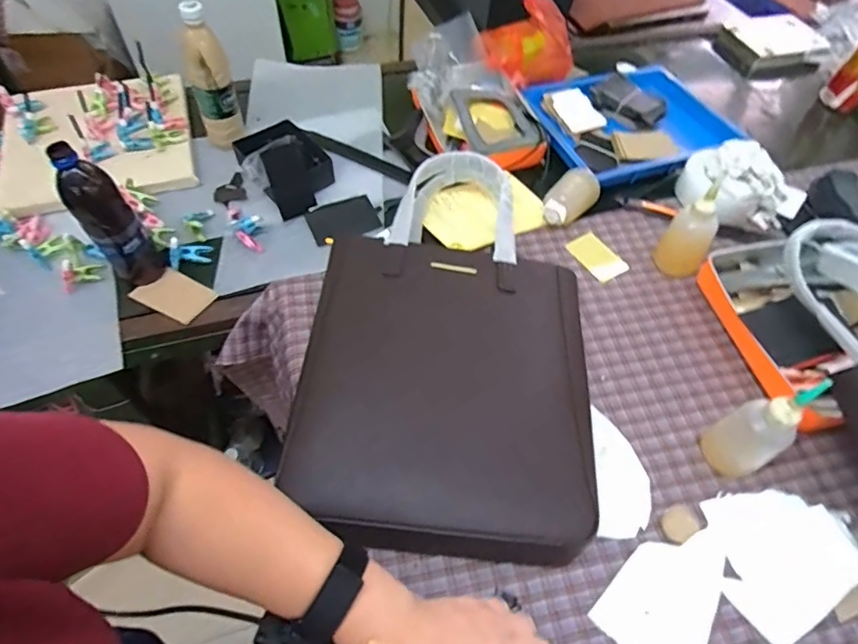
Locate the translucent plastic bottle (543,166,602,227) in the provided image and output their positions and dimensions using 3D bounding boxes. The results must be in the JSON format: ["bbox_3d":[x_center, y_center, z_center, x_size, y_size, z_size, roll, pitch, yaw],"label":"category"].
[{"bbox_3d":[0.223,-0.194,0.839,0.061,0.053,0.125,37,62,20],"label":"translucent plastic bottle"}]

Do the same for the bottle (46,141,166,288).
[{"bbox_3d":[-0.417,-0.135,0.686,0.057,0.202,0.065,40,63,22],"label":"bottle"}]

